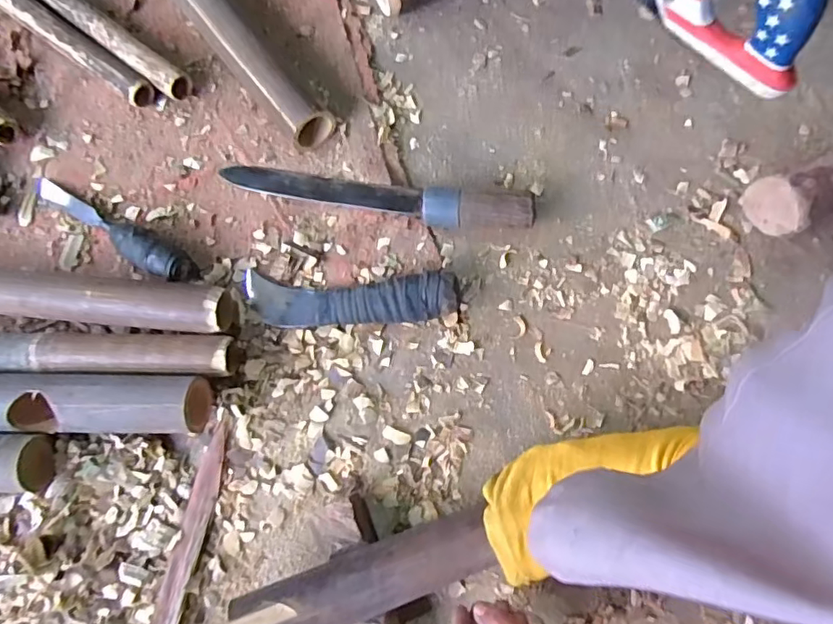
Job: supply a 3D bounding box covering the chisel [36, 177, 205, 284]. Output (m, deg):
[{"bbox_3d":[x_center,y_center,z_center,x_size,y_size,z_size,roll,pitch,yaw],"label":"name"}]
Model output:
[{"bbox_3d":[-0.313,-0.086,0.571,0.201,0.033,0.032,29,79,8],"label":"chisel"}]

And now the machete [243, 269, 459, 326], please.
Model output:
[{"bbox_3d":[-0.067,-0.013,0.549,0.209,0.042,0.051,3,76,2],"label":"machete"}]

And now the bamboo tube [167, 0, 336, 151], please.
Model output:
[{"bbox_3d":[-0.313,-0.436,0.649,0.058,0.057,0.678,-39,78,-8],"label":"bamboo tube"}]

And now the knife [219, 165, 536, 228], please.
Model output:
[{"bbox_3d":[-0.042,-0.121,0.574,0.315,0.036,0.041,12,77,4],"label":"knife"}]

